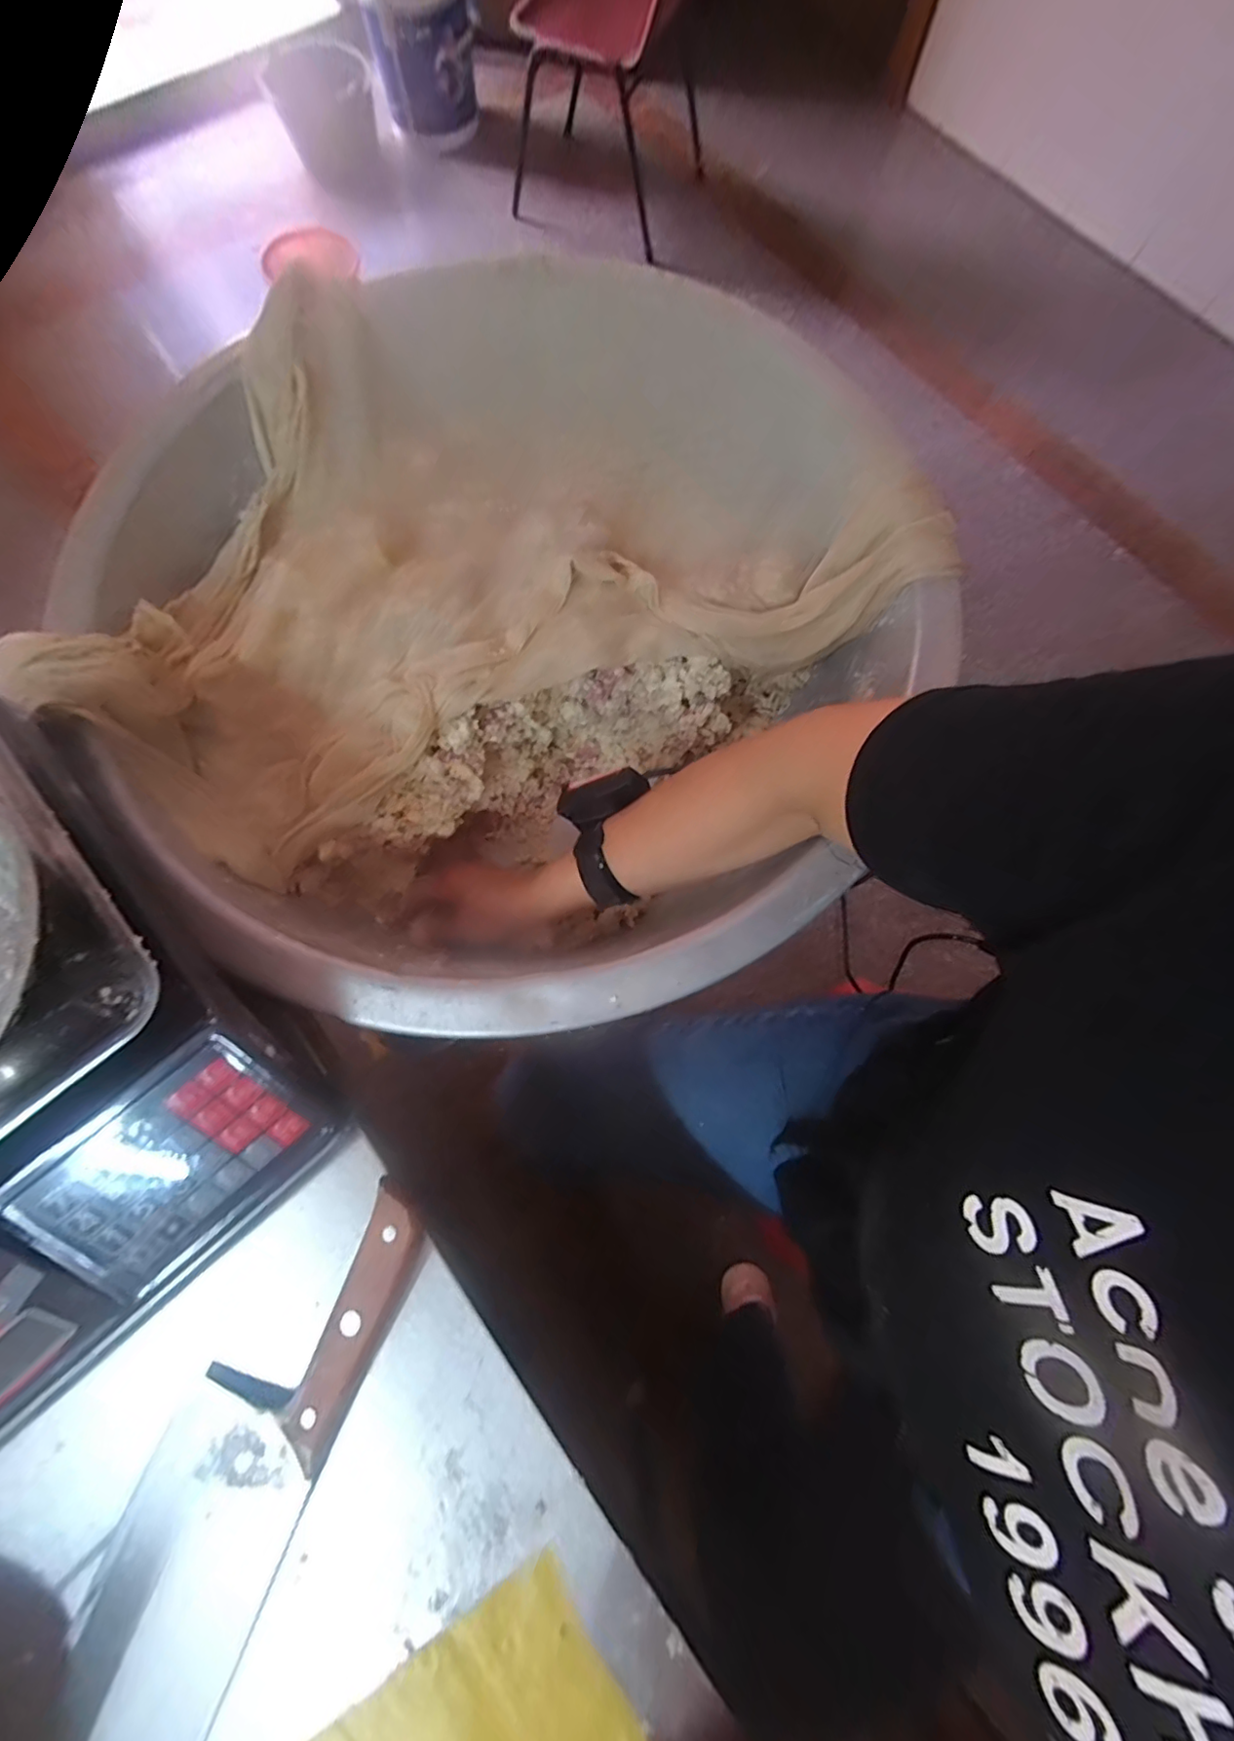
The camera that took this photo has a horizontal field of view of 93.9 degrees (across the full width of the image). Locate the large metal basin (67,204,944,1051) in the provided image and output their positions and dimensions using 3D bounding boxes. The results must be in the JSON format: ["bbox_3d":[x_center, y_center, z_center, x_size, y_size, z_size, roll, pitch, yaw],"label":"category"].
[{"bbox_3d":[-0.091,-0.182,0.498,0.561,0.193,0.598,0,75,-1],"label":"large metal basin"}]

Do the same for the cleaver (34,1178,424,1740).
[{"bbox_3d":[-0.195,0.308,0.294,0.080,0.025,0.297,22,76,4],"label":"cleaver"}]

